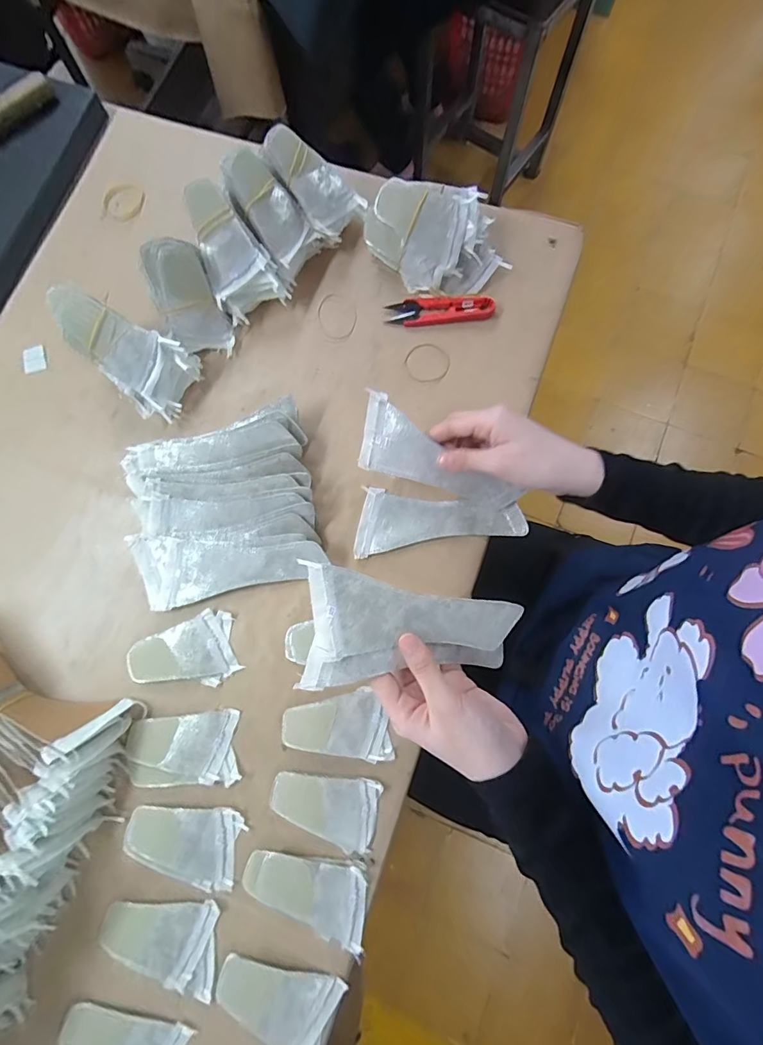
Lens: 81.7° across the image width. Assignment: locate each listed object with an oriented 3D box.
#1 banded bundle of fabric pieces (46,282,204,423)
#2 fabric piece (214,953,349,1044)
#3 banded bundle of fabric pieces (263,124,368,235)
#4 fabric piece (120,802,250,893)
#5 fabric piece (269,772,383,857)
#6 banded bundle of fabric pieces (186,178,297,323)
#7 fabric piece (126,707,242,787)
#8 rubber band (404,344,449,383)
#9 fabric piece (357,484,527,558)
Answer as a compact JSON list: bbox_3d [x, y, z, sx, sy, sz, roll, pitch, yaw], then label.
[{"bbox_3d":[-0.256,-0.165,0.440,0.130,0.035,0.075,29,93,-26],"label":"banded bundle of fabric pieces"},{"bbox_3d":[-0.087,0.395,0.364,0.099,0.010,0.060,23,80,5],"label":"fabric piece"},{"bbox_3d":[-0.076,-0.356,0.470,0.110,0.032,0.055,27,98,-36],"label":"banded bundle of fabric pieces"},{"bbox_3d":[-0.176,0.279,0.389,0.100,0.007,0.062,14,79,3],"label":"fabric piece"},{"bbox_3d":[-0.051,0.251,0.388,0.093,0.009,0.058,12,79,3],"label":"fabric piece"},{"bbox_3d":[-0.158,-0.279,0.461,0.067,0.042,0.117,-30,117,4],"label":"banded bundle of fabric pieces"},{"bbox_3d":[-0.182,0.208,0.401,0.100,0.009,0.060,-6,79,-1],"label":"fabric piece"},{"bbox_3d":[0.050,-0.172,0.477,0.046,0.004,0.045,0,84,5],"label":"rubber band"},{"bbox_3d":[0.056,-0.002,0.432,0.160,0.008,0.064,-1,79,5],"label":"fabric piece"}]

